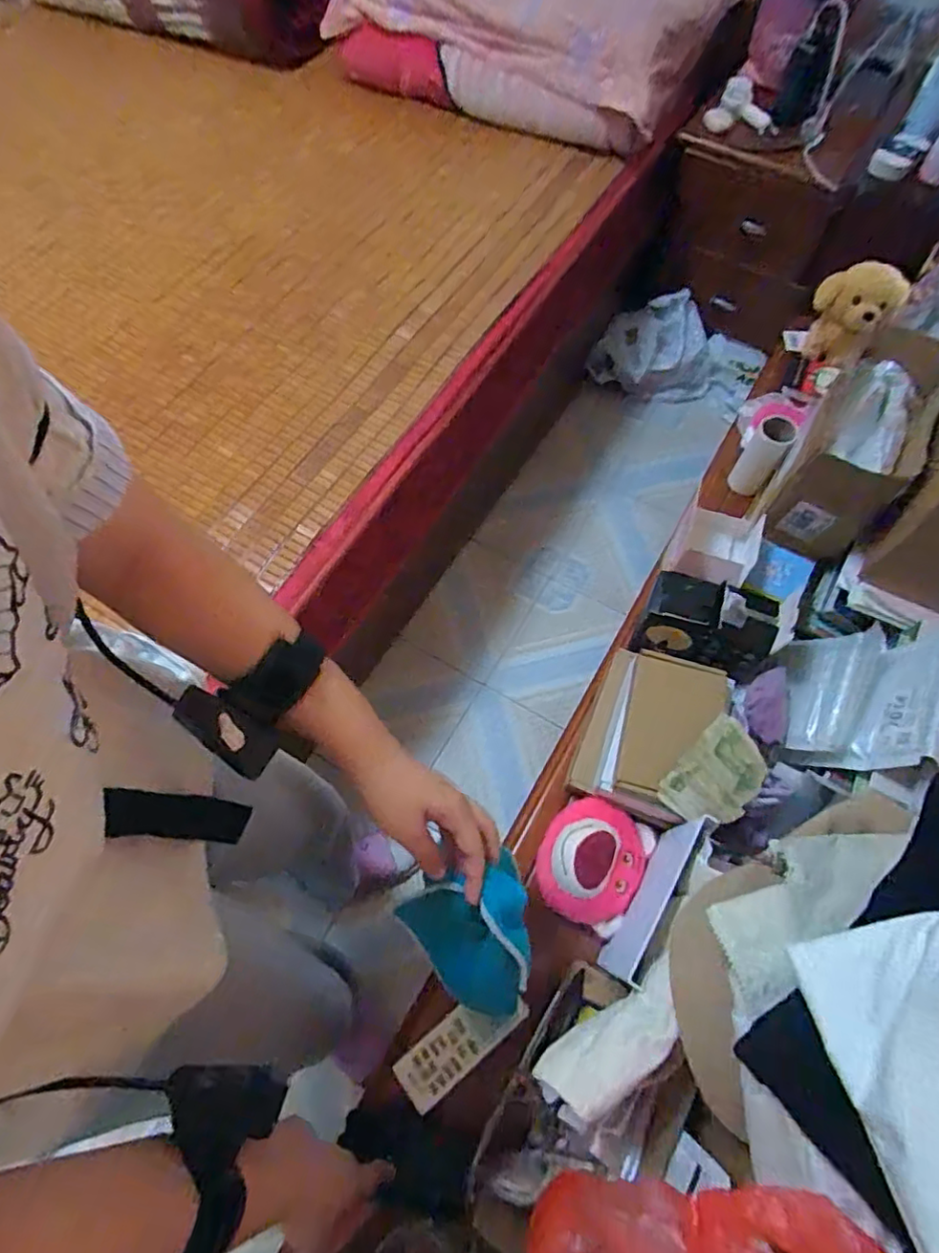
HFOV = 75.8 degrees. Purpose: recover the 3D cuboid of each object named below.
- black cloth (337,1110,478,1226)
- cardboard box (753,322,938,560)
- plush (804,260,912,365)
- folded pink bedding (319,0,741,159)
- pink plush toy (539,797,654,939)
[{"bbox_3d":[-0.053,0.444,0.501,0.110,0.005,0.058,12,33,8],"label":"black cloth"},{"bbox_3d":[0.412,-0.188,0.642,0.090,0.122,0.221,33,70,16],"label":"cardboard box"},{"bbox_3d":[0.518,-0.426,0.827,0.072,0.122,0.100,-42,70,-16],"label":"plush"},{"bbox_3d":[0.095,-1.216,1.215,0.726,0.226,0.303,26,69,13],"label":"folded pink bedding"},{"bbox_3d":[0.117,0.219,0.567,0.096,0.061,0.111,25,68,13],"label":"pink plush toy"}]

